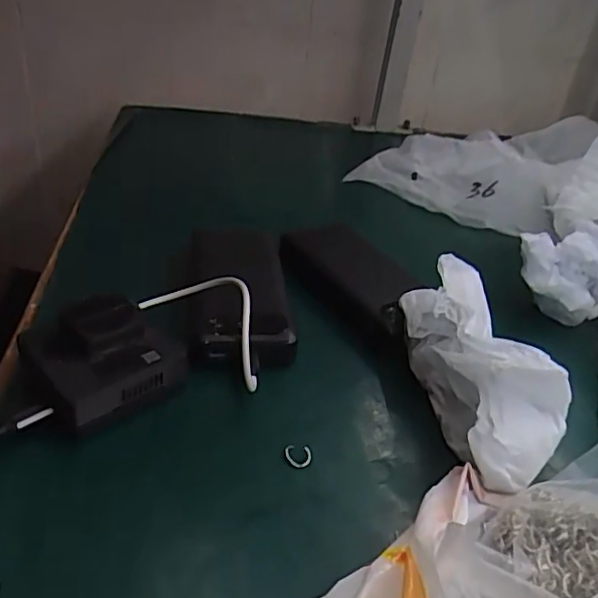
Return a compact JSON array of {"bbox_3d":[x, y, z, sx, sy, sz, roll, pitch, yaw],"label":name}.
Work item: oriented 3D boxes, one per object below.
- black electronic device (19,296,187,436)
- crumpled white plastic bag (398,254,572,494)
[{"bbox_3d":[-0.117,0.035,0.358,0.083,0.046,0.068,-20,42,-35],"label":"black electronic device"},{"bbox_3d":[0.112,0.042,0.373,0.069,0.076,0.147,-5,35,-17],"label":"crumpled white plastic bag"}]

